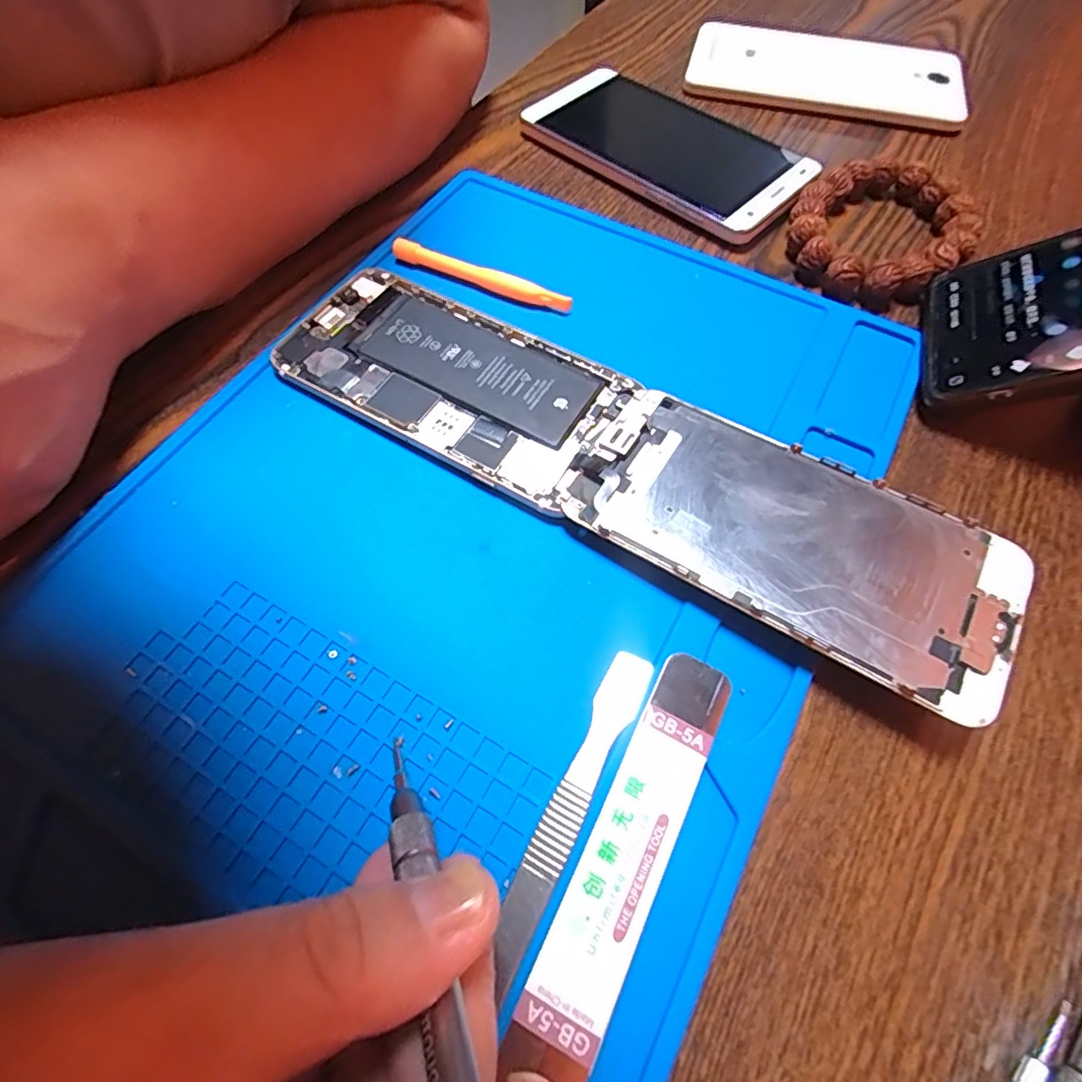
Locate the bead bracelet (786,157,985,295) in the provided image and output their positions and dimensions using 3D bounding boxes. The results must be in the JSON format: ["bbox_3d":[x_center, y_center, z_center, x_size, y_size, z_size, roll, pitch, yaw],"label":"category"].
[{"bbox_3d":[0.152,-0.141,0.254,0.083,0.015,0.074,-29,66,-15],"label":"bead bracelet"}]

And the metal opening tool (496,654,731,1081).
[{"bbox_3d":[0.023,0.078,0.146,0.021,0.004,0.103,26,65,10],"label":"metal opening tool"}]

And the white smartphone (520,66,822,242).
[{"bbox_3d":[0.055,-0.206,0.290,0.071,0.014,0.160,-41,69,-19],"label":"white smartphone"}]

